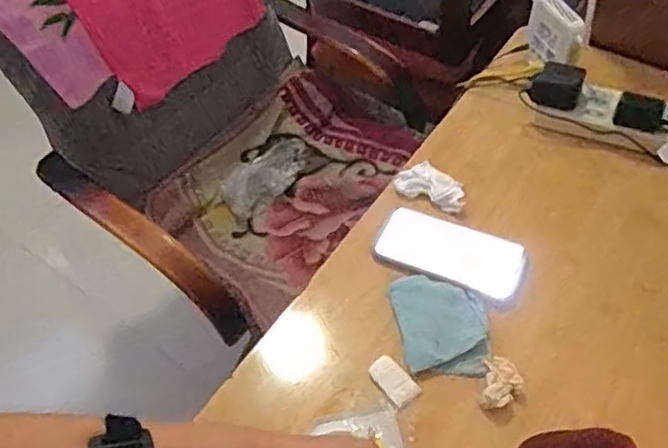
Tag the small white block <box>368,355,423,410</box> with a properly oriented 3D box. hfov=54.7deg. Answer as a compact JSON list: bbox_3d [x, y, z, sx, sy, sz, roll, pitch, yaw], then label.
[{"bbox_3d":[0.061,0.161,0.660,0.033,0.014,0.053,-34,53,-23],"label":"small white block"}]

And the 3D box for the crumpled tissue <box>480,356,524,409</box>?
[{"bbox_3d":[0.170,0.162,0.653,0.038,0.020,0.057,7,48,12],"label":"crumpled tissue"}]

